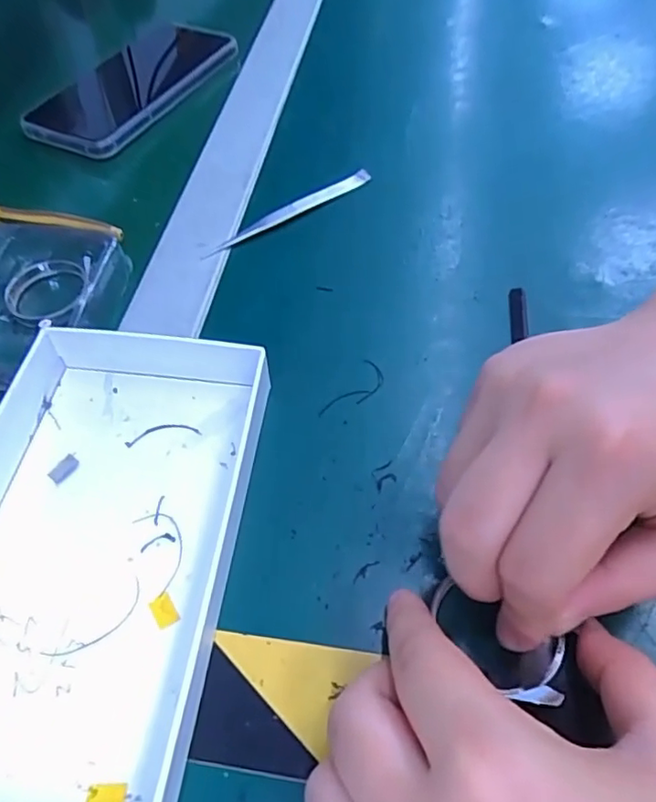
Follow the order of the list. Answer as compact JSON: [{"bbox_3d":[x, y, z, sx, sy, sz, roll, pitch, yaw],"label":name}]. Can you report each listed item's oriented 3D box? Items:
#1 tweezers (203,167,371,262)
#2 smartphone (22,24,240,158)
[{"bbox_3d":[-0.022,-0.107,0.330,0.107,0.004,0.011,-31,58,-17],"label":"tweezers"},{"bbox_3d":[-0.136,-0.224,0.424,0.070,0.012,0.154,22,59,17],"label":"smartphone"}]

